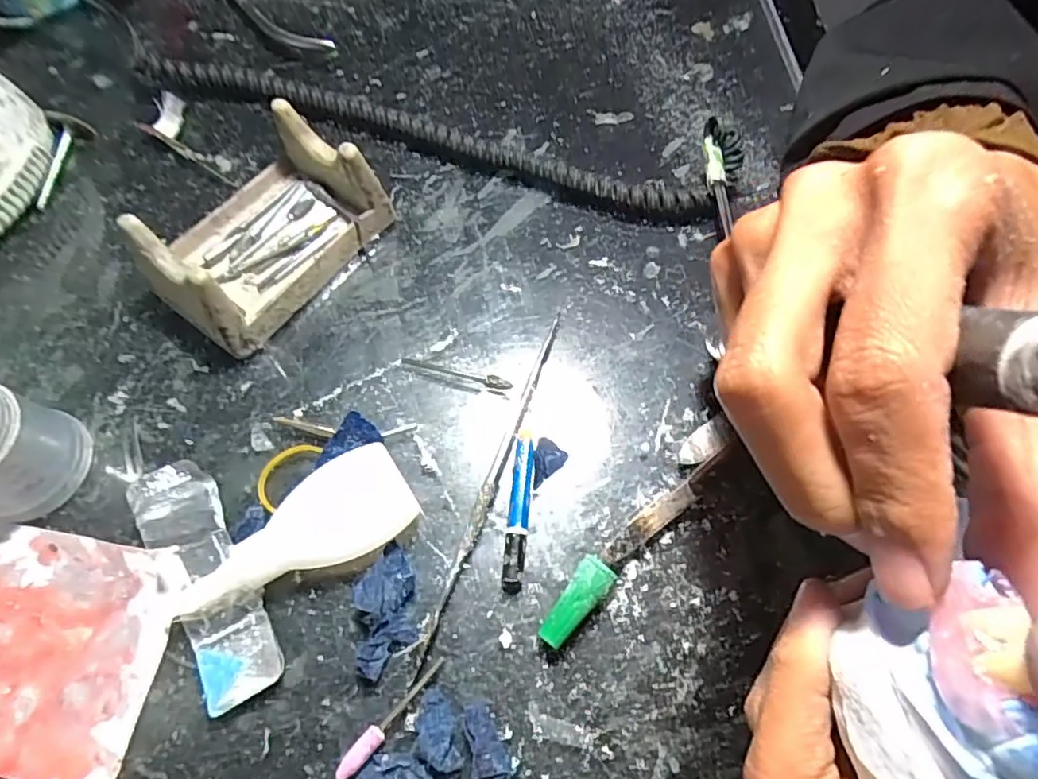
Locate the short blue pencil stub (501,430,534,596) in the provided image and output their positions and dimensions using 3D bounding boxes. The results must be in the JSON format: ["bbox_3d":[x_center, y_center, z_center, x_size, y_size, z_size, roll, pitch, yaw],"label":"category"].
[{"bbox_3d":[0.000,0.045,0.227,0.008,0.008,0.060,5,65,1],"label":"short blue pencil stub"}]

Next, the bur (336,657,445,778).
[{"bbox_3d":[-0.042,0.108,0.198,0.006,0.005,0.045,40,70,16],"label":"bur"}]

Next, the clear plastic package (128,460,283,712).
[{"bbox_3d":[-0.111,0.067,0.211,0.026,0.016,0.086,-28,68,-13],"label":"clear plastic package"}]

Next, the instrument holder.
[{"bbox_3d":[-0.114,-0.071,0.260,0.063,0.044,0.097,34,69,14],"label":"instrument holder"}]

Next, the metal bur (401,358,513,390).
[{"bbox_3d":[-0.027,-0.007,0.253,0.048,0.004,0.006,14,65,6],"label":"metal bur"}]

